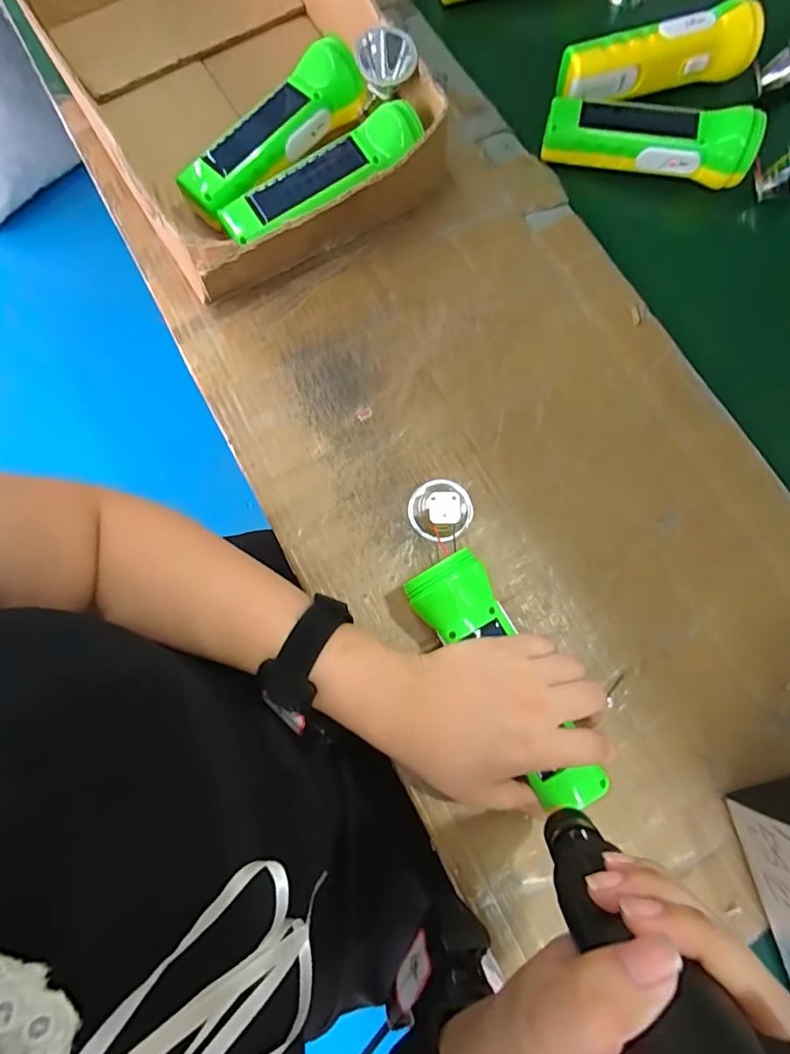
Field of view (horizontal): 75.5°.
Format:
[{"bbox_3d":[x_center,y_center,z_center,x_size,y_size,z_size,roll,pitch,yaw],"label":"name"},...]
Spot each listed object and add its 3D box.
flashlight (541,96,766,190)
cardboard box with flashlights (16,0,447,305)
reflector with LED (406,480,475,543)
[{"bbox_3d":[0.209,-0.325,0.422,0.162,0.041,0.044,13,76,3],"label":"flashlight"},{"bbox_3d":[-0.139,-0.375,0.416,0.251,0.075,0.395,-25,78,-7],"label":"cardboard box with flashlights"},{"bbox_3d":[0.032,-0.014,0.354,0.044,0.026,0.042,-21,77,-6],"label":"reflector with LED"}]

